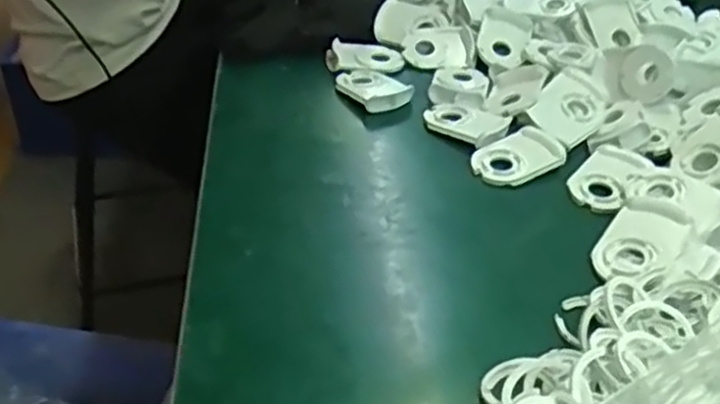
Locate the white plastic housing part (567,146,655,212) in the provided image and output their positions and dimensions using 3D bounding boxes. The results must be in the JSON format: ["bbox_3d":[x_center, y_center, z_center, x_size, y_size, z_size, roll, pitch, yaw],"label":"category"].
[{"bbox_3d":[0.220,-0.022,0.667,0.059,0.018,0.077,27,42,28],"label":"white plastic housing part"}]

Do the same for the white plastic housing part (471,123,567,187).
[{"bbox_3d":[0.144,-0.042,0.686,0.087,0.014,0.053,-17,41,-27],"label":"white plastic housing part"}]

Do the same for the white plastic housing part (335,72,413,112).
[{"bbox_3d":[0.015,-0.116,0.775,0.058,0.017,0.069,-21,43,-31],"label":"white plastic housing part"}]

